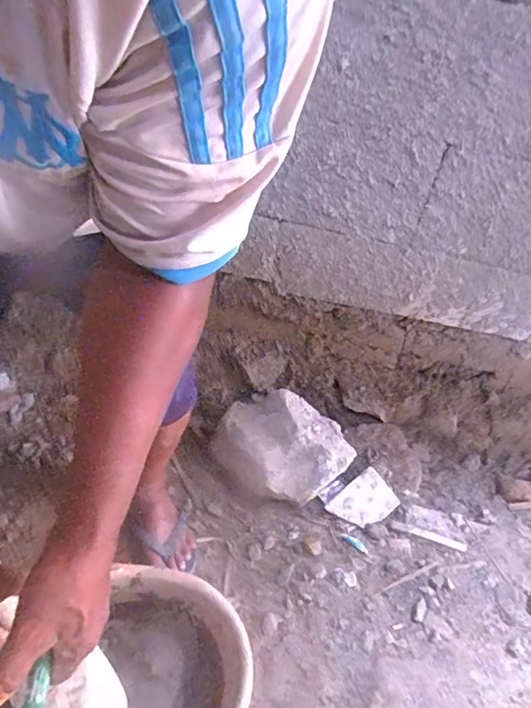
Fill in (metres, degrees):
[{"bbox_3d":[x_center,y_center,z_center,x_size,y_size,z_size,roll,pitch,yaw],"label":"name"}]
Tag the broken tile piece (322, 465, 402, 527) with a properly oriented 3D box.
[{"bbox_3d":[0.213,0.322,1.017,0.131,0.022,0.101,-36,78,-19],"label":"broken tile piece"}]

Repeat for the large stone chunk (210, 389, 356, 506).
[{"bbox_3d":[0.038,0.210,1.073,0.290,0.152,0.189,37,48,26],"label":"large stone chunk"}]

